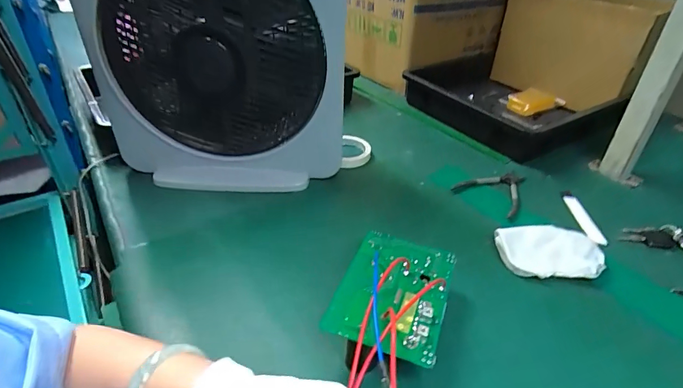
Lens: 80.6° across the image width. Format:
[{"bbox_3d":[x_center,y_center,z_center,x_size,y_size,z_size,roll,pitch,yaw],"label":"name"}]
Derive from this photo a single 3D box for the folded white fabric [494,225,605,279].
[{"bbox_3d":[0.279,0.078,0.543,0.128,0.024,0.080,3,35,2],"label":"folded white fabric"}]

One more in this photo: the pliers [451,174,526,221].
[{"bbox_3d":[0.266,-0.009,0.685,0.108,0.006,0.135,30,44,34],"label":"pliers"}]

